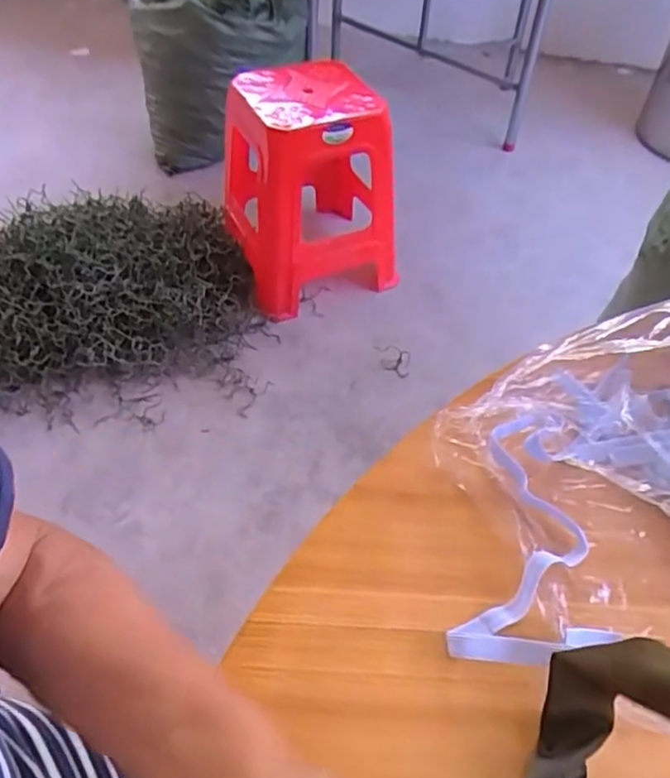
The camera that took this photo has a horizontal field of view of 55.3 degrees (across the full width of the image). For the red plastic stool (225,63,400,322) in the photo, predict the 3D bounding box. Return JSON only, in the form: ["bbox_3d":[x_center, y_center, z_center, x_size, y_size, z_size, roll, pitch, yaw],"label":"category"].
[{"bbox_3d":[-0.063,-0.511,1.627,0.397,0.465,0.423,-13,50,-13],"label":"red plastic stool"}]

